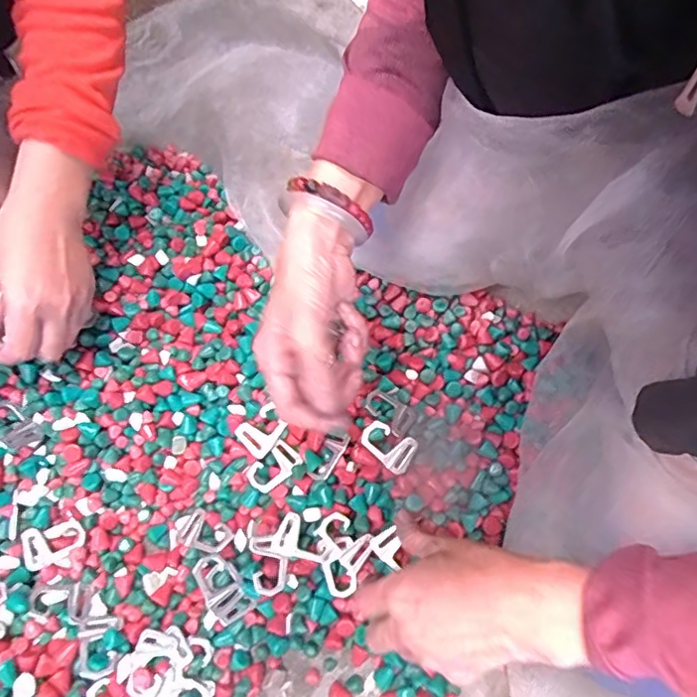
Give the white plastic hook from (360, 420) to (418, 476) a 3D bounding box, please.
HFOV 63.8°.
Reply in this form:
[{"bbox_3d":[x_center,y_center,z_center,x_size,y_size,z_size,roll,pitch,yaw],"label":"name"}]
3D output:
[{"bbox_3d":[0.030,0.077,0.439,0.042,0.006,0.030,28,86,1],"label":"white plastic hook"}]

